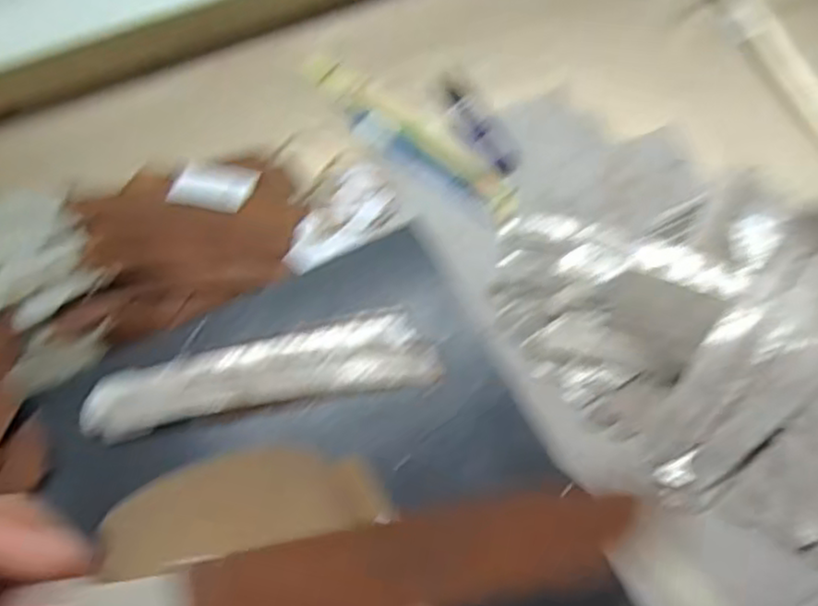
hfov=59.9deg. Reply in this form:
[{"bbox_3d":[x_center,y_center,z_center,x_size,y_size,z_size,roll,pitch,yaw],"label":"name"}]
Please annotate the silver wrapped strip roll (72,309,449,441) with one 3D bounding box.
[{"bbox_3d":[-0.091,0.044,0.439,0.210,0.014,0.047,-12,70,-2],"label":"silver wrapped strip roll"}]

